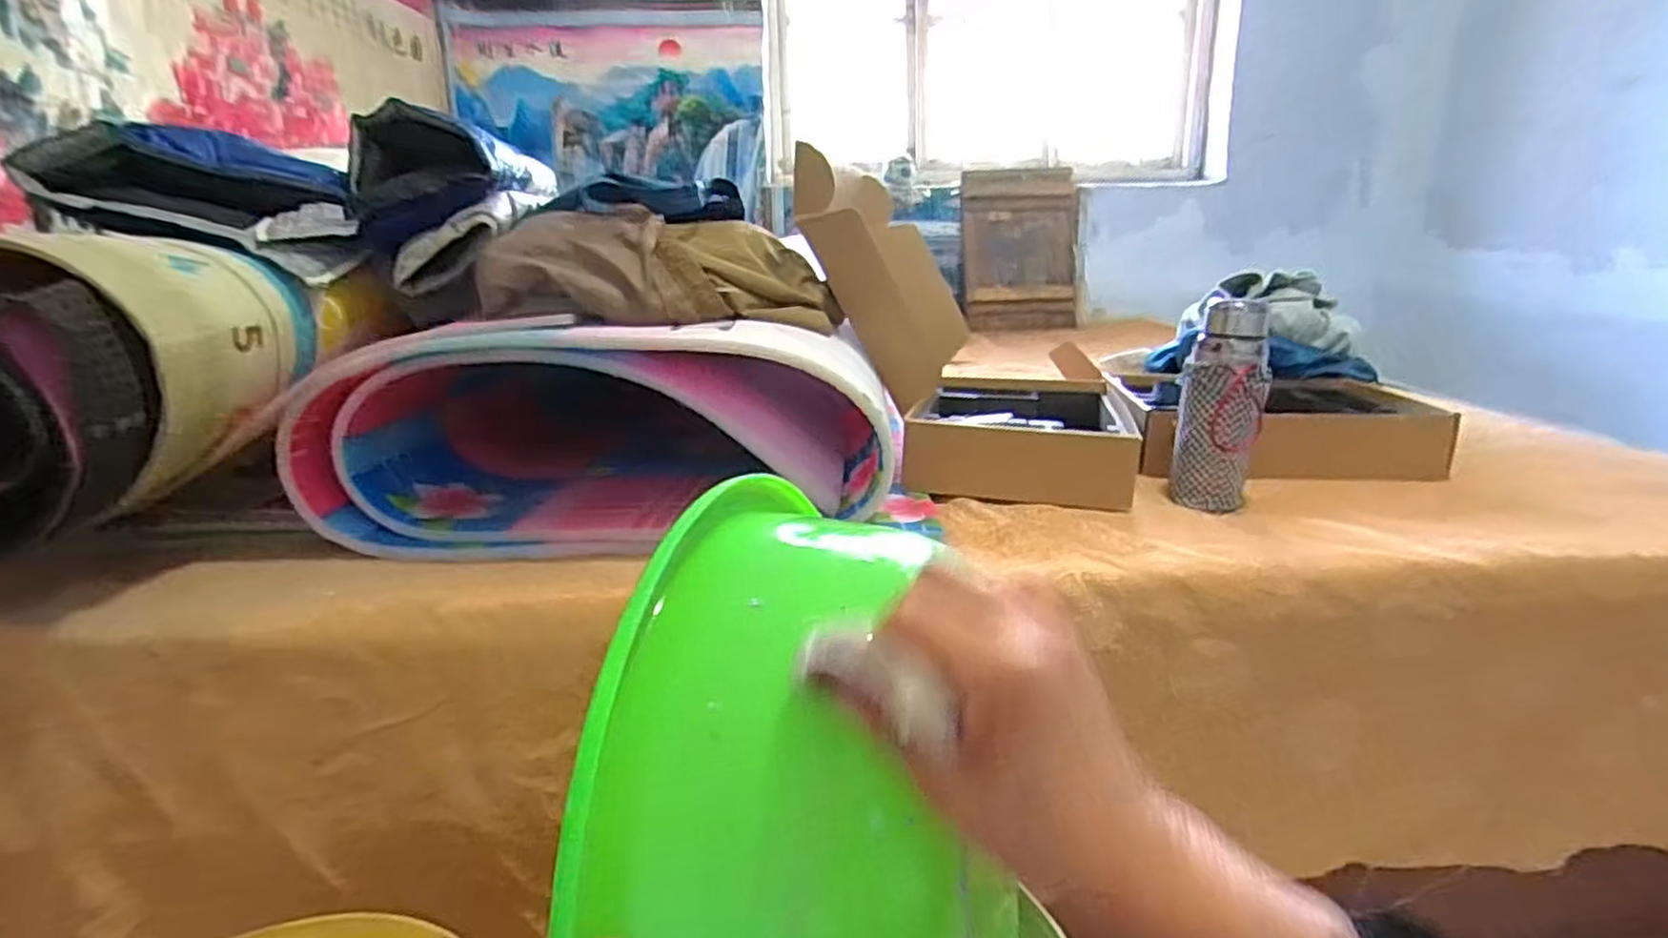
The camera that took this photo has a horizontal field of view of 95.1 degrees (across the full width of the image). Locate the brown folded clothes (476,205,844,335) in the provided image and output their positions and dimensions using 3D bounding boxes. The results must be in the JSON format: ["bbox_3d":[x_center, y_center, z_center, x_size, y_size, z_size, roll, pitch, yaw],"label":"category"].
[{"bbox_3d":[-0.177,-0.216,0.829,0.355,0.105,0.182,0,17,1],"label":"brown folded clothes"}]

